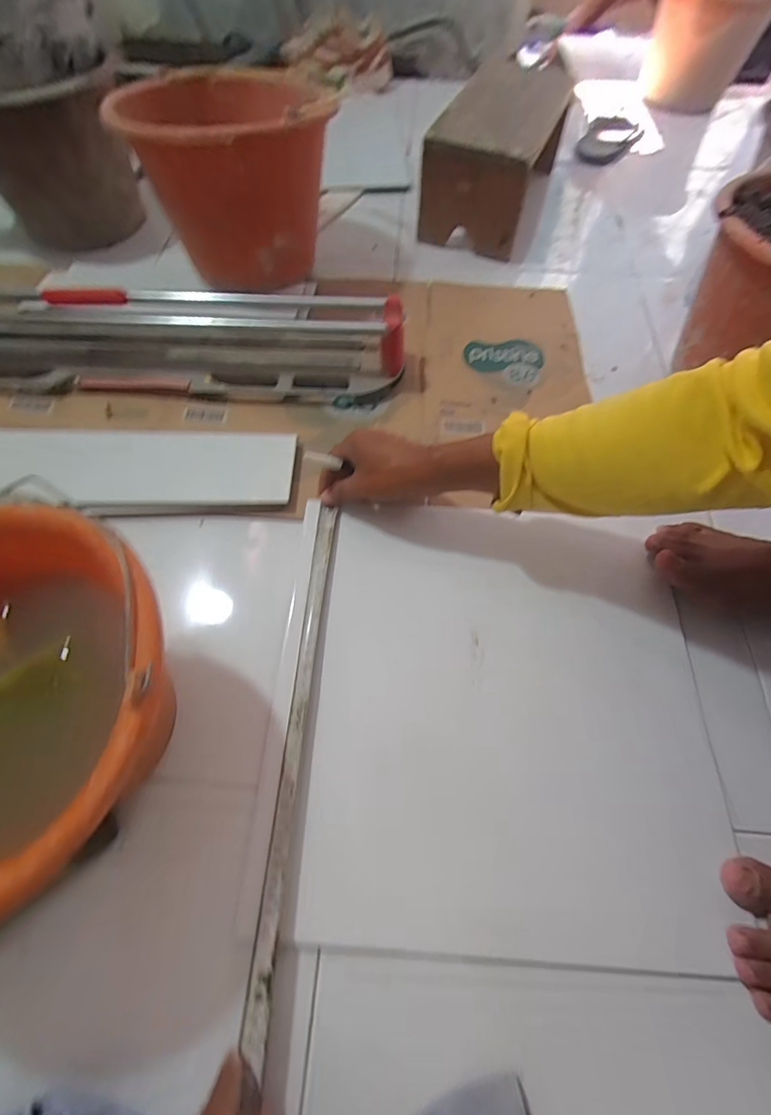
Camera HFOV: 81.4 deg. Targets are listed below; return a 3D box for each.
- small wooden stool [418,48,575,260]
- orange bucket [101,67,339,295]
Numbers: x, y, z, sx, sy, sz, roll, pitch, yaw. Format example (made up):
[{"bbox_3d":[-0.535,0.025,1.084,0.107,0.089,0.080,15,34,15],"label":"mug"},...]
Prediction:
[{"bbox_3d":[0.189,-0.690,0.774,0.169,0.148,0.355,21,64,10],"label":"small wooden stool"},{"bbox_3d":[-0.211,-0.548,0.642,0.275,0.192,0.287,1,62,-1],"label":"orange bucket"}]

